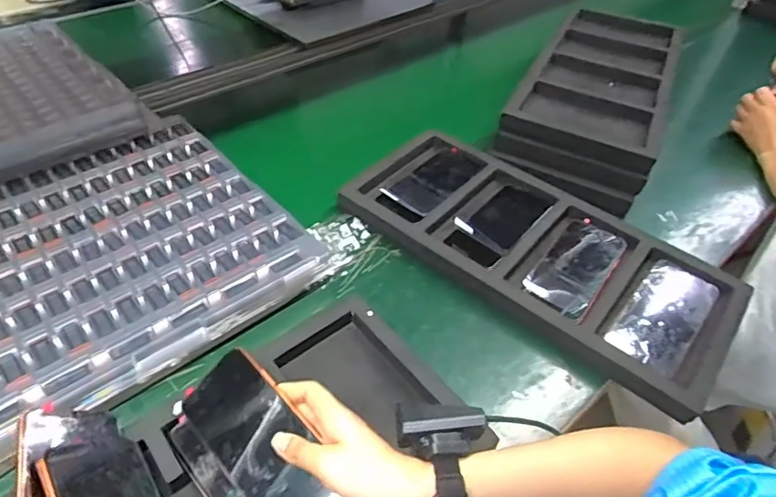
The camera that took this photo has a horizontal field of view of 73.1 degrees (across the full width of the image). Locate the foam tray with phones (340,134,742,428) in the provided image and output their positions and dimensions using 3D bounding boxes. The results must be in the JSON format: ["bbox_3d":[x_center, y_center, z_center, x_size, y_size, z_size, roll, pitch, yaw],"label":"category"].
[{"bbox_3d":[0.187,-0.010,0.677,0.489,0.031,0.231,32,51,26],"label":"foam tray with phones"}]

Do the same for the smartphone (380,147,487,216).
[{"bbox_3d":[0.071,-0.099,0.755,0.074,0.012,0.164,32,51,25],"label":"smartphone"}]

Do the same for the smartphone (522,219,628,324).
[{"bbox_3d":[0.235,0.021,0.650,0.080,0.013,0.168,31,51,25],"label":"smartphone"}]

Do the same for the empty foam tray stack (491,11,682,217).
[{"bbox_3d":[0.346,-0.256,0.867,0.211,0.089,0.450,22,47,17],"label":"empty foam tray stack"}]

